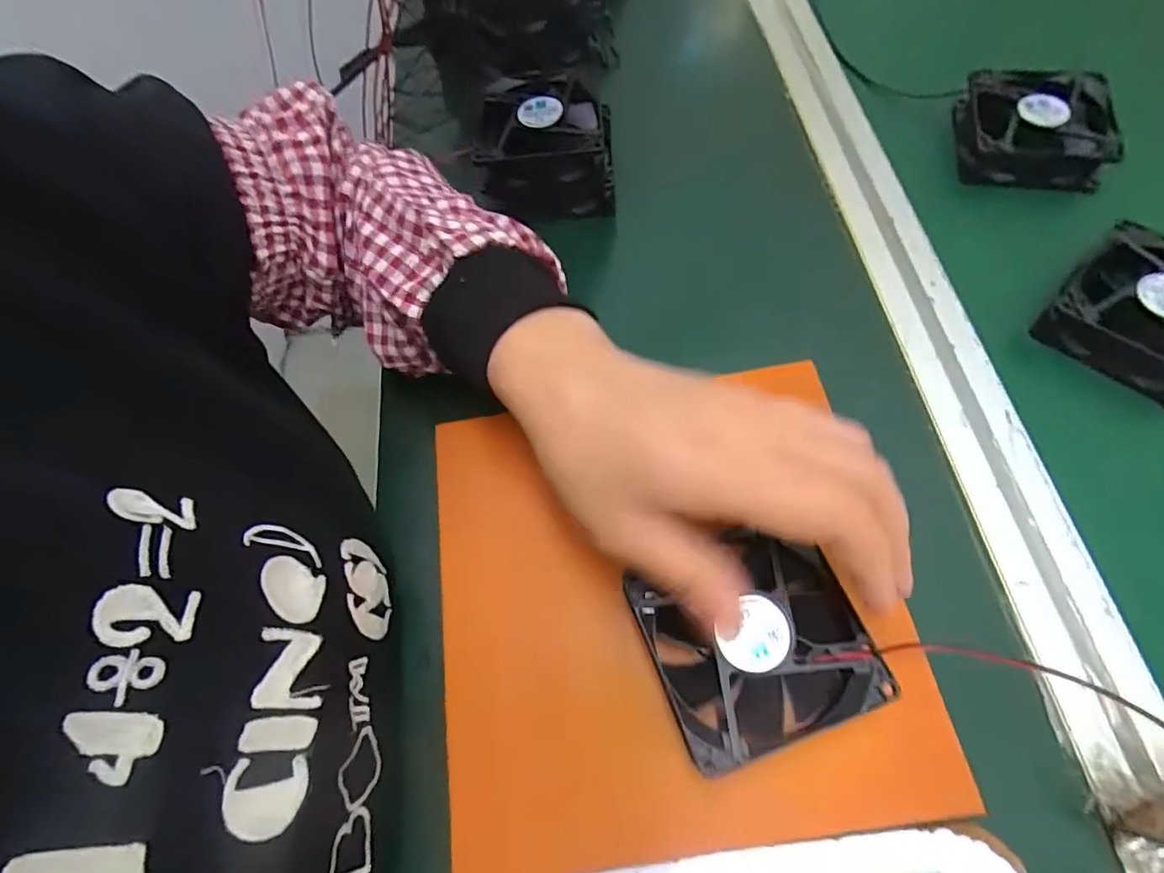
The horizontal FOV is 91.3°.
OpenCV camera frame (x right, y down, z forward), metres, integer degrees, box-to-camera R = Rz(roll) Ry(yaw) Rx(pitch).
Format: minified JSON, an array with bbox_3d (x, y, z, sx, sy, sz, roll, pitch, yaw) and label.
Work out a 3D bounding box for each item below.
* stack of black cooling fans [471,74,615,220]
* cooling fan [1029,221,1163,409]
[{"bbox_3d":[-0.023,-0.190,0.378,0.086,0.054,0.089,-2,63,3],"label":"stack of black cooling fans"},{"bbox_3d":[0.305,-0.067,0.304,0.078,0.032,0.082,40,72,21],"label":"cooling fan"}]

